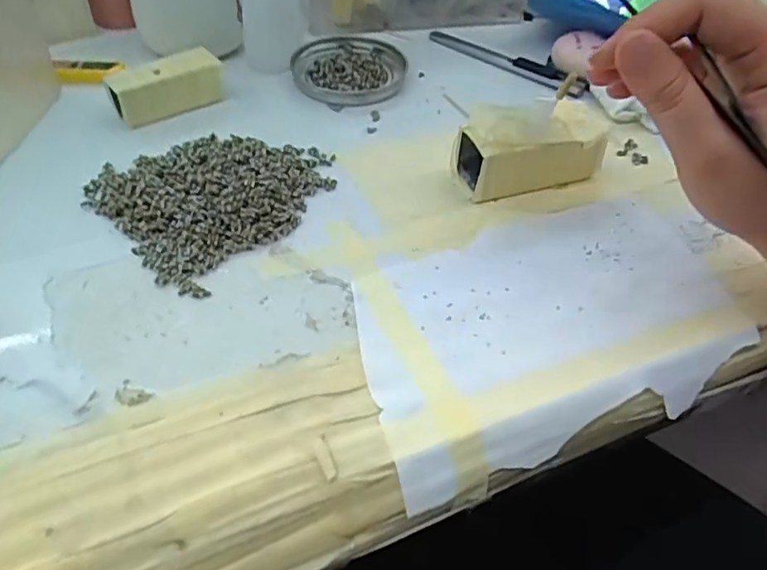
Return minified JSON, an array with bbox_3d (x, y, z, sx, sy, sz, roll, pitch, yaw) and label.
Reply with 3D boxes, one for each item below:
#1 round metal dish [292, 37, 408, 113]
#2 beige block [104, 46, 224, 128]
[{"bbox_3d":[-0.024,-0.150,0.417,0.077,0.010,0.083,2,47,-2],"label":"round metal dish"},{"bbox_3d":[-0.132,-0.121,0.366,0.066,0.027,0.021,-28,55,-27],"label":"beige block"}]

